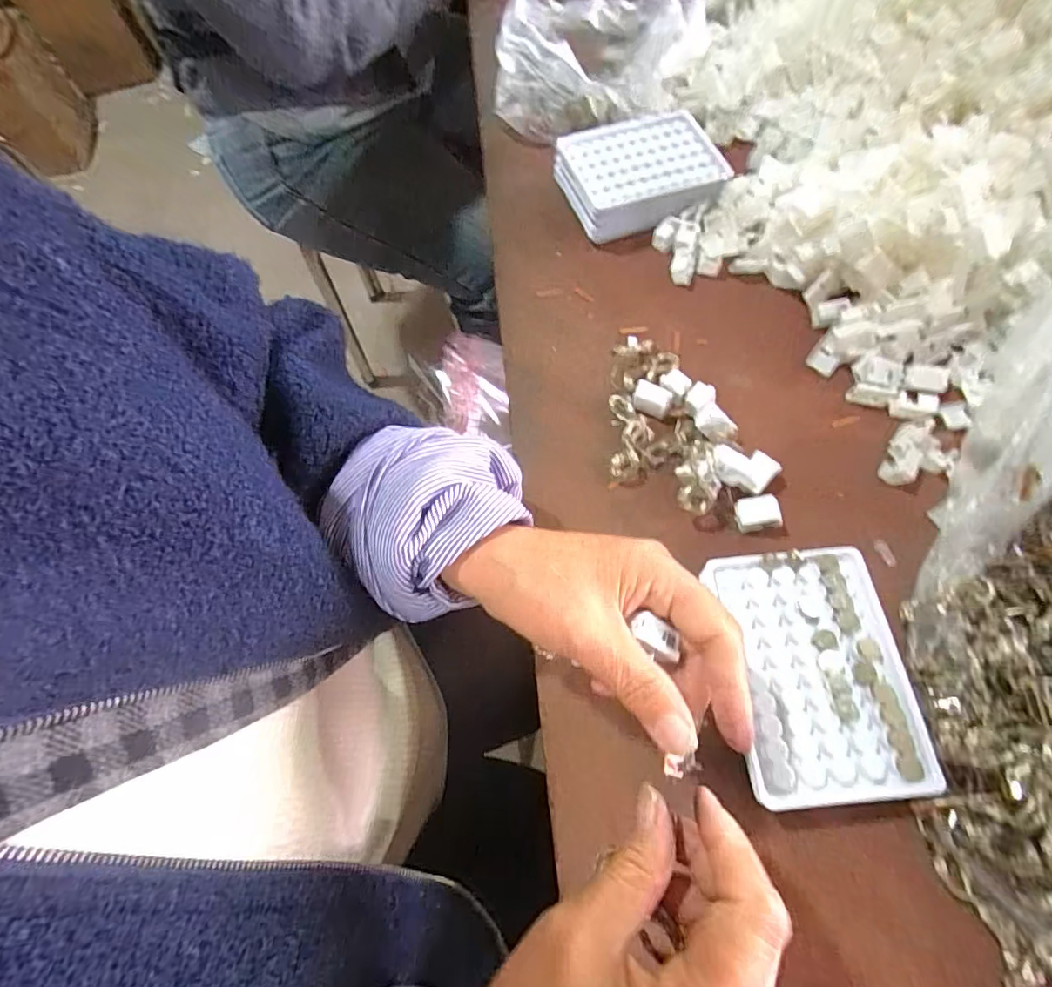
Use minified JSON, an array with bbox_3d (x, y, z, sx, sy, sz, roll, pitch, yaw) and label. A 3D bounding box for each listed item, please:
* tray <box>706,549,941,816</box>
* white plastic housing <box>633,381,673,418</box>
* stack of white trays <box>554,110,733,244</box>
[{"bbox_3d":[0.164,0.098,0.289,0.097,0.006,0.131,-7,66,-1],"label":"tray"},{"bbox_3d":[0.093,-0.070,0.381,0.029,0.010,0.023,36,95,22],"label":"white plastic housing"},{"bbox_3d":[0.104,-0.289,0.469,0.142,0.037,0.108,-18,66,-5],"label":"stack of white trays"}]

